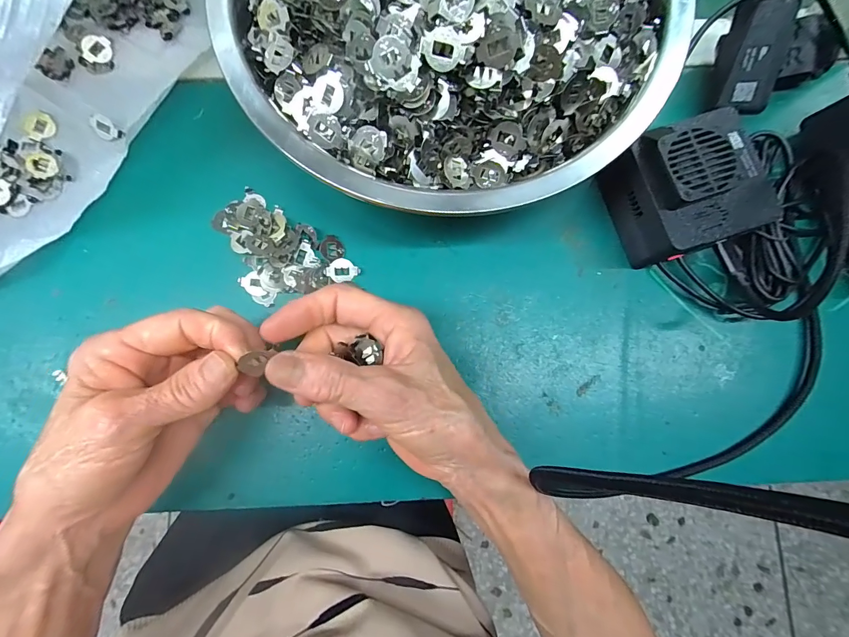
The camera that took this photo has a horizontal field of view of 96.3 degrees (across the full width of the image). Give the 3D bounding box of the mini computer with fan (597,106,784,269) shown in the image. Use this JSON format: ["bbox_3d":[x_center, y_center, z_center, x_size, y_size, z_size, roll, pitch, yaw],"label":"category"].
[{"bbox_3d":[0.166,-0.080,0.242,0.071,0.062,0.074,-20,82,-3],"label":"mini computer with fan"}]

